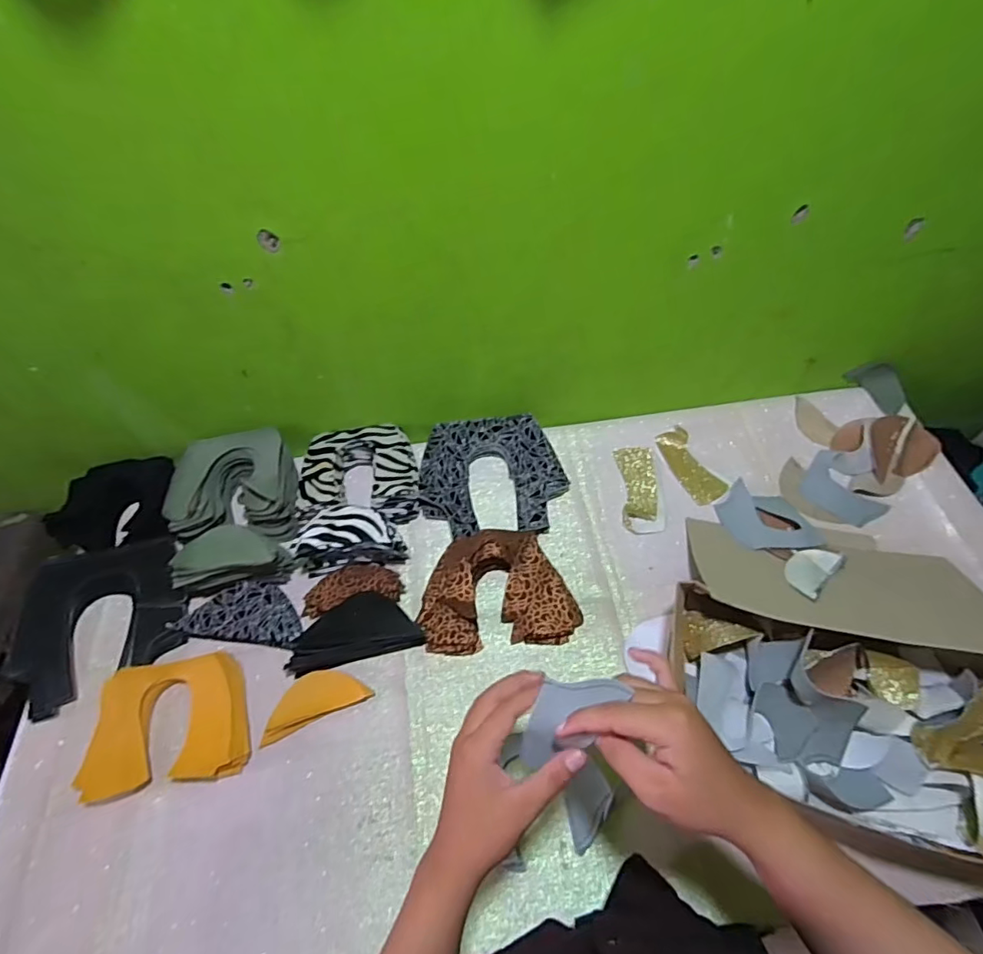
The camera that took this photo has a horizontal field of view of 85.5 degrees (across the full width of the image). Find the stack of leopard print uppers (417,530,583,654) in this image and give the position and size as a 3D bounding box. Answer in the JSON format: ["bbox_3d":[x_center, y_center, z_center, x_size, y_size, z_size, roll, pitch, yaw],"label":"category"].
[{"bbox_3d":[0.008,0.135,0.645,0.178,0.044,0.135,-5,55,-3],"label":"stack of leopard print uppers"}]

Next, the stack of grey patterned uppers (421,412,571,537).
[{"bbox_3d":[0.002,-0.001,0.738,0.191,0.038,0.179,-2,55,0],"label":"stack of grey patterned uppers"}]

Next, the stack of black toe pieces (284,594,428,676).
[{"bbox_3d":[-0.157,0.174,0.615,0.146,0.025,0.071,-12,56,-7],"label":"stack of black toe pieces"}]

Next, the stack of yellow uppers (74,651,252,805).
[{"bbox_3d":[-0.345,0.263,0.568,0.160,0.032,0.122,-8,56,-5],"label":"stack of yellow uppers"}]

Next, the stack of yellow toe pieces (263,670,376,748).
[{"bbox_3d":[-0.197,0.244,0.589,0.118,0.009,0.051,-20,57,-12],"label":"stack of yellow toe pieces"}]

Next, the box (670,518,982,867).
[{"bbox_3d":[0.369,0.187,0.557,0.325,0.108,0.309,12,56,9],"label":"box"}]

